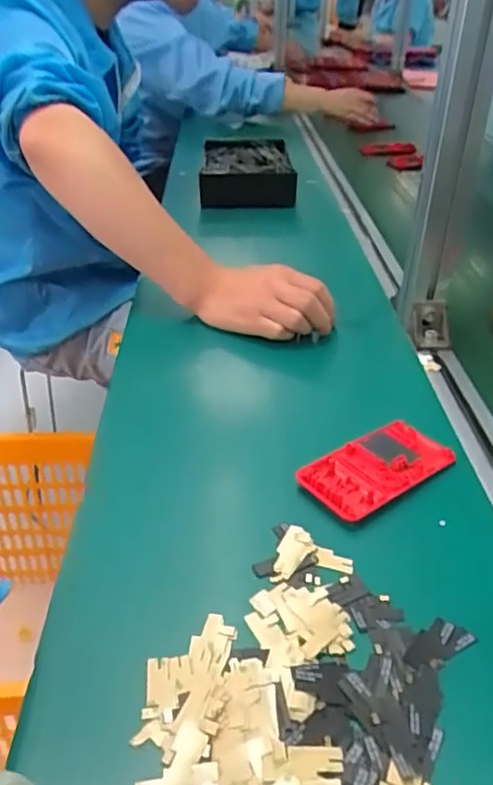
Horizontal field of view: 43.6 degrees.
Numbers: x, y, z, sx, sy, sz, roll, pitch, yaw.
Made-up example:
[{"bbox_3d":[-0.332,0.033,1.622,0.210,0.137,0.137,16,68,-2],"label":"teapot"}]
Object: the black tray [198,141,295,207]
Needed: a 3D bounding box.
[{"bbox_3d":[-0.003,-0.426,1.180,0.167,0.070,0.275,0,34,-3],"label":"black tray"}]

